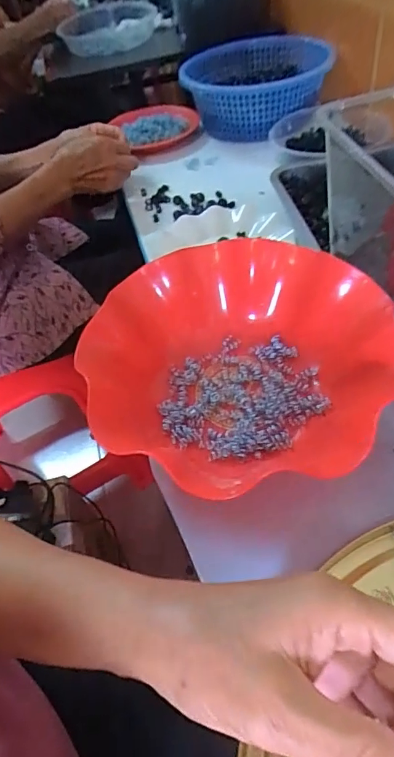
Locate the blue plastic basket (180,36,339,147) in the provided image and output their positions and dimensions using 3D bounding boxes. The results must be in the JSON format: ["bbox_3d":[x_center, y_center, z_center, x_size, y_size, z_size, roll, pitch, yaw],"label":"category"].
[{"bbox_3d":[0.113,-0.573,0.895,0.272,0.116,0.316,-2,50,9],"label":"blue plastic basket"}]

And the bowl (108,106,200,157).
[{"bbox_3d":[-0.075,-0.505,0.925,0.168,0.053,0.176,-5,49,6],"label":"bowl"}]

